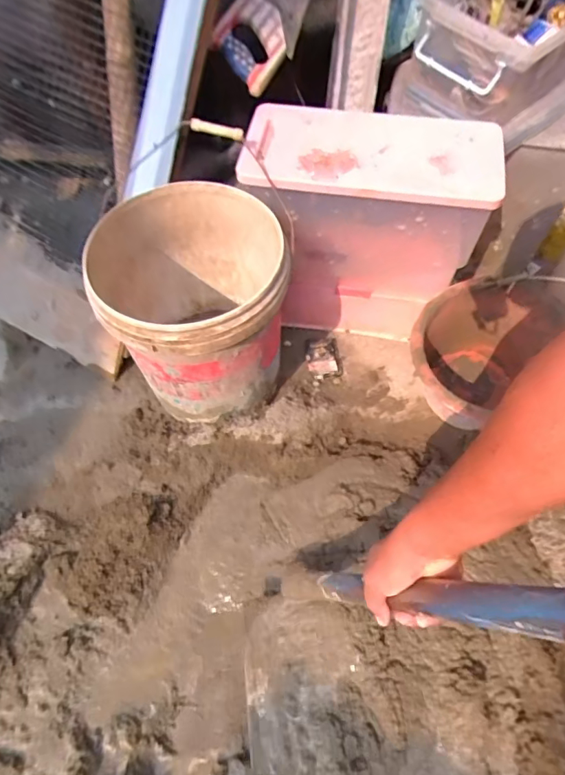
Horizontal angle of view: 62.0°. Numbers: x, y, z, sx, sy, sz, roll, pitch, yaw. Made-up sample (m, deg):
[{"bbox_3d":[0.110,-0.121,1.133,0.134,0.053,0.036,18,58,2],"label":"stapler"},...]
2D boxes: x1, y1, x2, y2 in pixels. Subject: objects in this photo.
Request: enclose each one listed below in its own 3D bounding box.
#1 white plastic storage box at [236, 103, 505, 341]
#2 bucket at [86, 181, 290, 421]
[{"bbox_3d":[0.148,-0.290,0.914,0.387,0.393,0.179,9,60,7],"label":"white plastic storage box"},{"bbox_3d":[-0.144,-0.130,0.841,0.294,0.312,0.306,-1,60,1],"label":"bucket"}]

